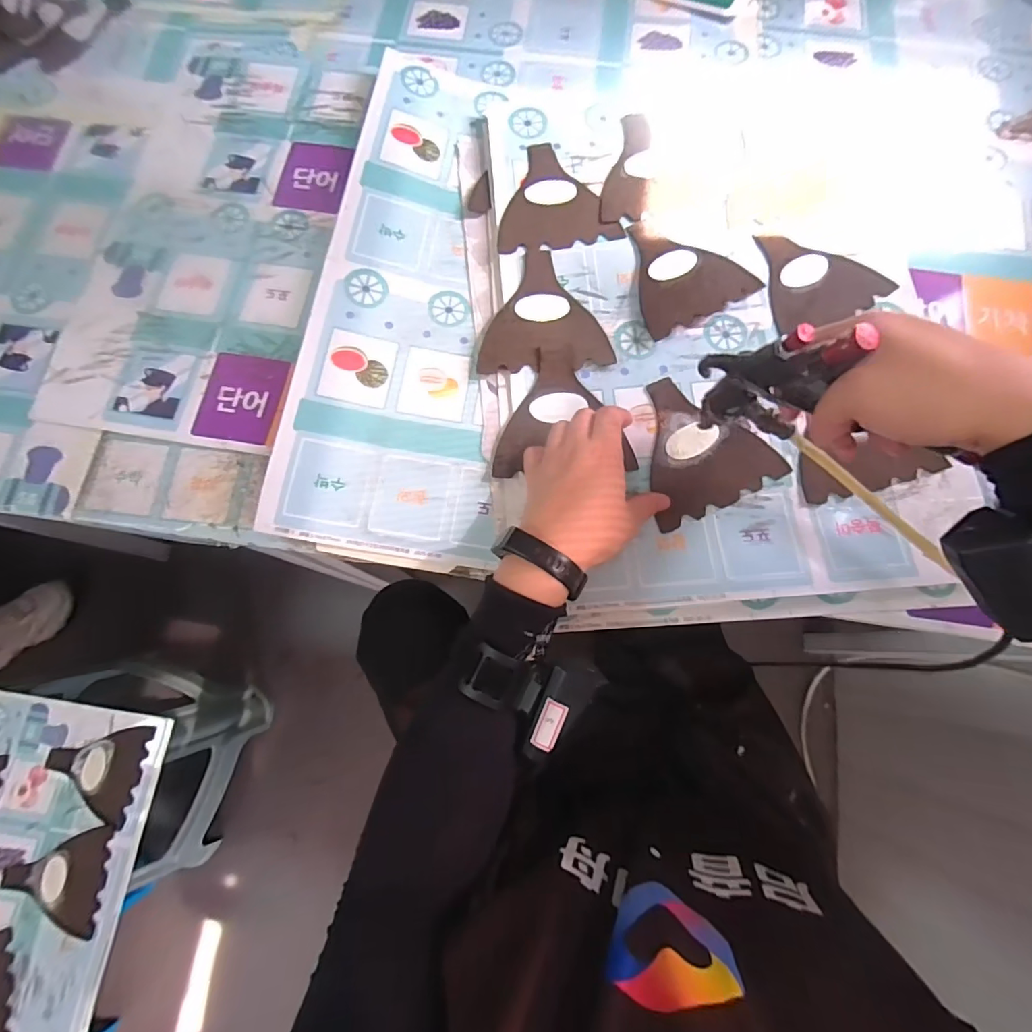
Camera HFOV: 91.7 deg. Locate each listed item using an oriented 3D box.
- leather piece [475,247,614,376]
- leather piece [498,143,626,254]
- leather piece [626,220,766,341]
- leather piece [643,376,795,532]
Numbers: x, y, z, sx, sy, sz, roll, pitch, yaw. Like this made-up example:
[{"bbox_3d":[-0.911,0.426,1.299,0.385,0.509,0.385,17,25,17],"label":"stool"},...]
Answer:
[{"bbox_3d":[0.023,-0.190,0.459,0.114,0.005,0.118,-5,77,-1],"label":"leather piece"},{"bbox_3d":[0.033,-0.310,0.487,0.113,0.005,0.113,-12,77,-3],"label":"leather piece"},{"bbox_3d":[0.147,-0.226,0.462,0.113,0.011,0.123,-31,79,-7],"label":"leather piece"},{"bbox_3d":[0.155,-0.065,0.432,0.115,0.006,0.119,-25,79,-4],"label":"leather piece"}]

